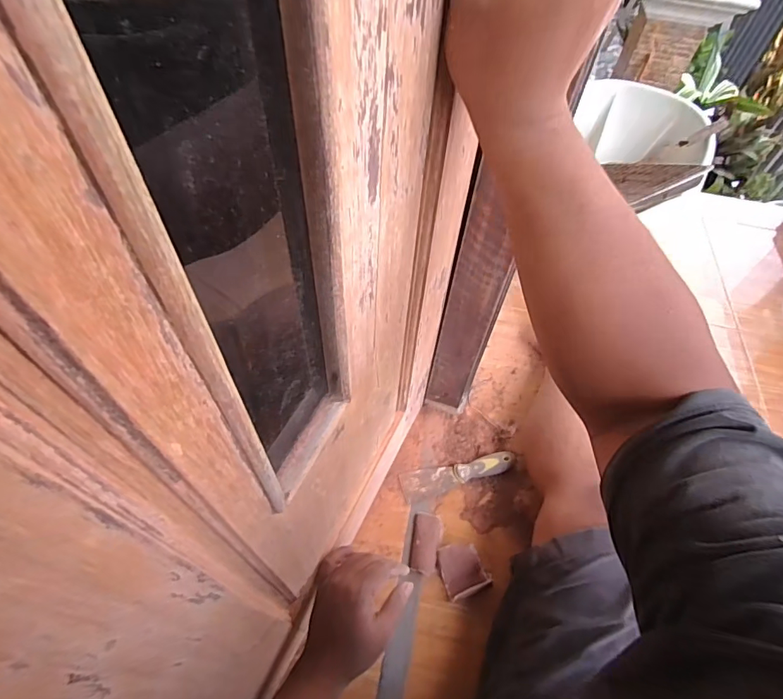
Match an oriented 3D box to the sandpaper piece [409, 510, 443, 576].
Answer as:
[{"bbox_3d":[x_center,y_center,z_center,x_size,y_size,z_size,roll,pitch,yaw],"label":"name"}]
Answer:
[{"bbox_3d":[0.052,0.284,0.660,0.041,0.007,0.082,10,54,5],"label":"sandpaper piece"}]

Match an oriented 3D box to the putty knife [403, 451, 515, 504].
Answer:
[{"bbox_3d":[0.109,0.202,0.718,0.187,0.018,0.048,-11,56,-11],"label":"putty knife"}]

